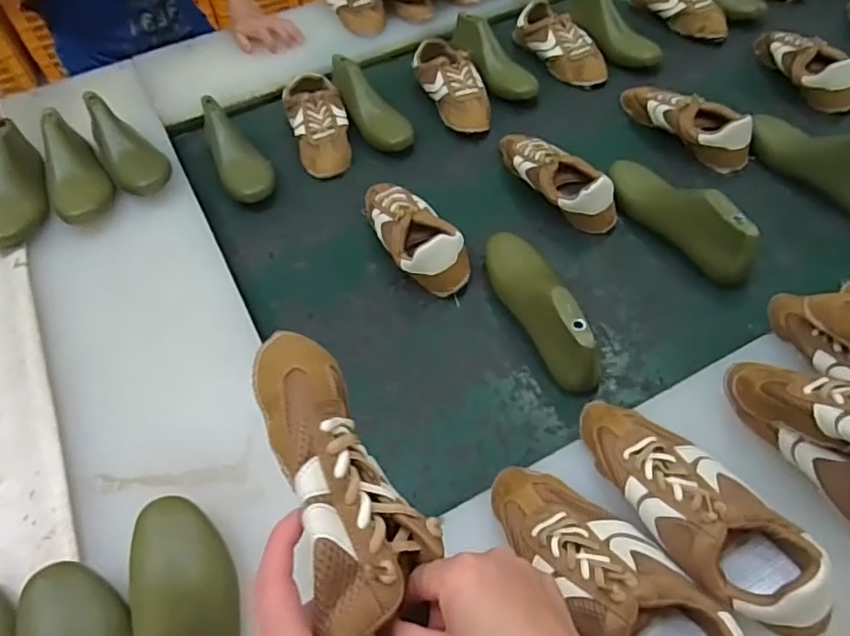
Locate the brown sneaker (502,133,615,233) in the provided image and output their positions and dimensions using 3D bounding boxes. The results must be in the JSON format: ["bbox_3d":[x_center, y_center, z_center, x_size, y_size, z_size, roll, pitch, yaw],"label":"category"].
[{"bbox_3d":[0.179,-0.206,0.843,0.075,0.071,0.227,-28,55,-15],"label":"brown sneaker"}]

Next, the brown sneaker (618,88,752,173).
[{"bbox_3d":[0.394,-0.310,0.911,0.069,0.068,0.233,-29,56,-16],"label":"brown sneaker"}]

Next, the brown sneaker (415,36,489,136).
[{"bbox_3d":[0.052,-0.406,1.022,0.094,0.071,0.223,-18,53,-8],"label":"brown sneaker"}]

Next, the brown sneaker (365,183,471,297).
[{"bbox_3d":[-0.018,-0.121,0.796,0.094,0.069,0.214,-25,54,-13],"label":"brown sneaker"}]

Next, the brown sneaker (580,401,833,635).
[{"bbox_3d":[0.221,0.152,0.493,0.093,0.071,0.231,-29,56,-16],"label":"brown sneaker"}]

